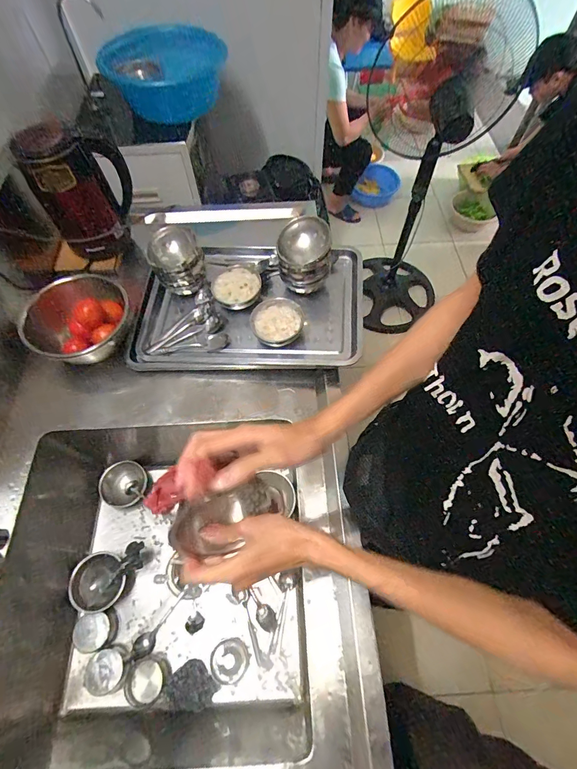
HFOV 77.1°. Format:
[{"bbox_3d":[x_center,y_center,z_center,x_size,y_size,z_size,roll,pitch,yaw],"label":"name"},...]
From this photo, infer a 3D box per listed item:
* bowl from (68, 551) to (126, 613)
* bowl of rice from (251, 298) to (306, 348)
[{"bbox_3d":[-0.417,0.437,0.802,0.112,0.043,0.116,5,62,3],"label":"bowl"},{"bbox_3d":[-0.022,-0.122,0.754,0.105,0.048,0.110,0,62,0],"label":"bowl of rice"}]

